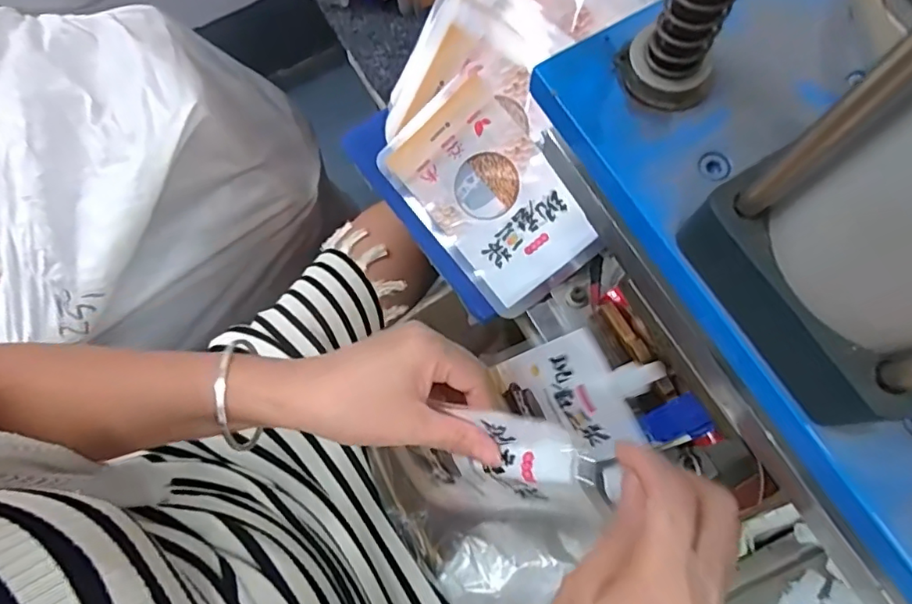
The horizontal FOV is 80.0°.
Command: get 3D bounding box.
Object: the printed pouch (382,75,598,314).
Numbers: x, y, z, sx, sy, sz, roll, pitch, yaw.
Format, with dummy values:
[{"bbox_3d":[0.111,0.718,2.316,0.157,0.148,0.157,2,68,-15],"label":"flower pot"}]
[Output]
[{"bbox_3d":[0.026,-0.079,0.412,0.100,0.010,0.166,-41,81,11],"label":"printed pouch"}]

